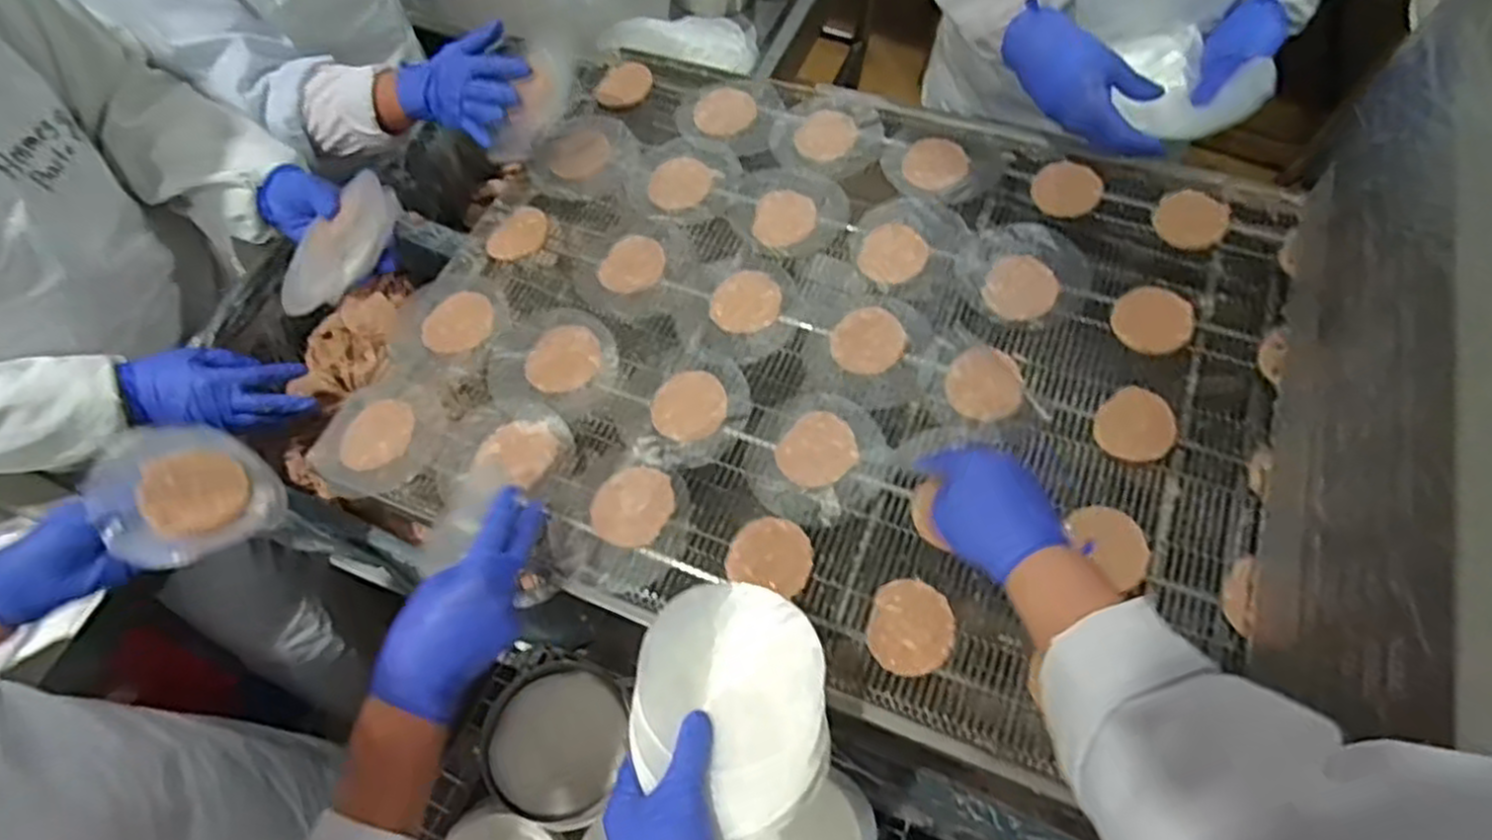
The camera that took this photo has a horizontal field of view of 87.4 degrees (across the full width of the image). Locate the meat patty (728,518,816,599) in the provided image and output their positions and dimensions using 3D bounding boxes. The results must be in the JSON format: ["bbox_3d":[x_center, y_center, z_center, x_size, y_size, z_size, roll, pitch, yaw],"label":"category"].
[{"bbox_3d":[0.021,0.108,0.632,0.067,0.009,0.060,17,64,6],"label":"meat patty"}]

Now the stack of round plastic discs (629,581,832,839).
[{"bbox_3d":[-0.011,0.179,0.504,0.120,0.032,0.151,0,64,-2],"label":"stack of round plastic discs"}]

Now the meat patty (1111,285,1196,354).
[{"bbox_3d":[0.375,-0.093,0.713,0.071,0.007,0.067,1,64,-2],"label":"meat patty"}]

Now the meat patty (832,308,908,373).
[{"bbox_3d":[0.112,-0.074,0.724,0.068,0.011,0.067,1,64,-2],"label":"meat patty"}]

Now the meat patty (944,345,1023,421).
[{"bbox_3d":[0.211,-0.033,0.690,0.064,0.005,0.071,14,64,5],"label":"meat patty"}]

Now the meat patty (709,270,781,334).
[{"bbox_3d":[-0.001,-0.114,0.751,0.066,0.013,0.070,1,64,-2],"label":"meat patty"}]

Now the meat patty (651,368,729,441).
[{"bbox_3d":[-0.051,-0.014,0.703,0.067,0.004,0.069,1,64,-2],"label":"meat patty"}]

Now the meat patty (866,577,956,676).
[{"bbox_3d":[0.128,0.158,0.596,0.062,0.013,0.068,1,64,-2],"label":"meat patty"}]

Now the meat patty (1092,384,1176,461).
[{"bbox_3d":[0.333,0.005,0.664,0.073,0.007,0.061,-37,70,-18],"label":"meat patty"}]

